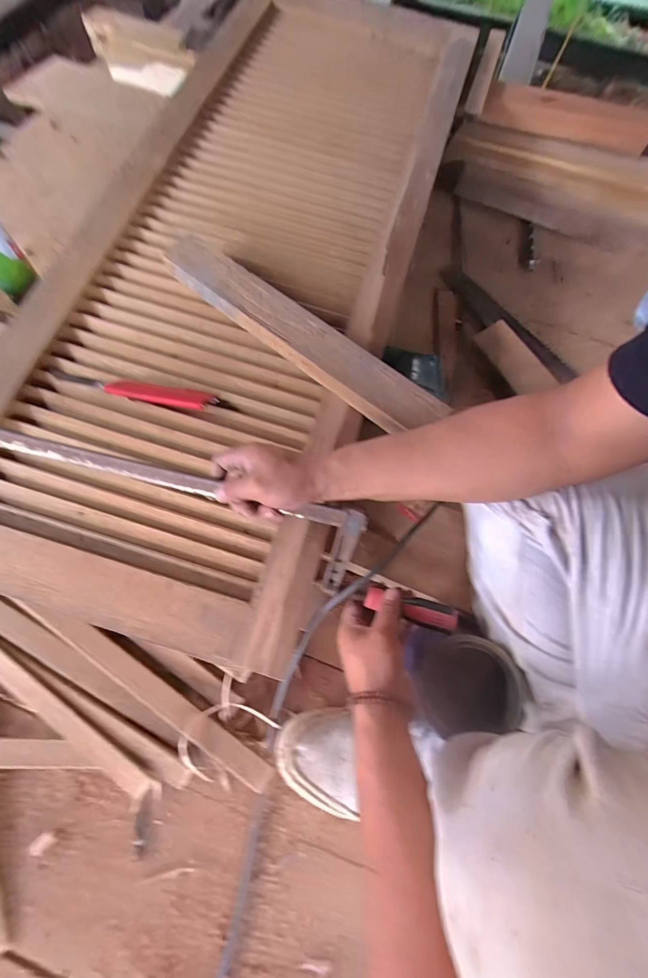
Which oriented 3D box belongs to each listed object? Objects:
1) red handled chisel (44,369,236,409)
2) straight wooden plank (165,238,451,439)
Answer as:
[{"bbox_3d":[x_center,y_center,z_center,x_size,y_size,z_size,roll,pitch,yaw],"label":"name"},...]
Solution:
[{"bbox_3d":[-0.242,-0.131,0.500,0.238,0.015,0.030,8,69,0],"label":"red handled chisel"},{"bbox_3d":[-0.039,-0.208,0.523,0.447,0.045,0.071,38,72,11],"label":"straight wooden plank"}]

